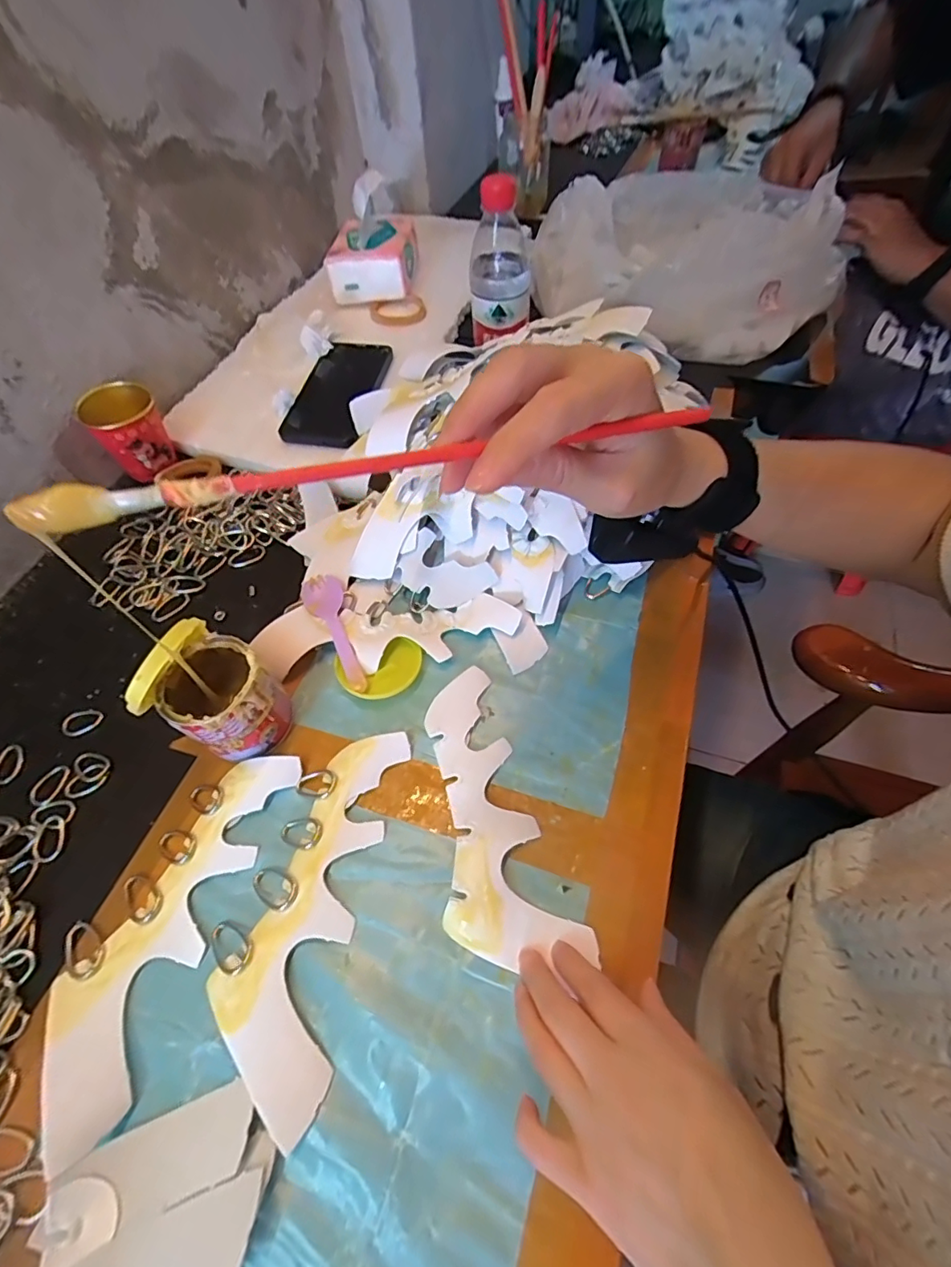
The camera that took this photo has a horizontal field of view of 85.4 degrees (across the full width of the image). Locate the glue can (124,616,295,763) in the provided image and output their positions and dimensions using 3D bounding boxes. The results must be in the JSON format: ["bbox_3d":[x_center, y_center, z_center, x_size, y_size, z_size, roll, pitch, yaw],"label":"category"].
[{"bbox_3d":[-0.172,0.035,0.339,0.070,0.092,0.069,-1,58,2],"label":"glue can"}]

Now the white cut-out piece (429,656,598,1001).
[{"bbox_3d":[0.002,0.115,0.342,0.073,0.008,0.187,-14,59,-13],"label":"white cut-out piece"}]

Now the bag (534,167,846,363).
[{"bbox_3d":[0.278,-0.494,0.663,0.351,0.093,0.379,23,62,17],"label":"bag"}]

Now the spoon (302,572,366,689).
[{"bbox_3d":[-0.107,-0.004,0.406,0.032,0.011,0.109,-25,60,-12],"label":"spoon"}]

